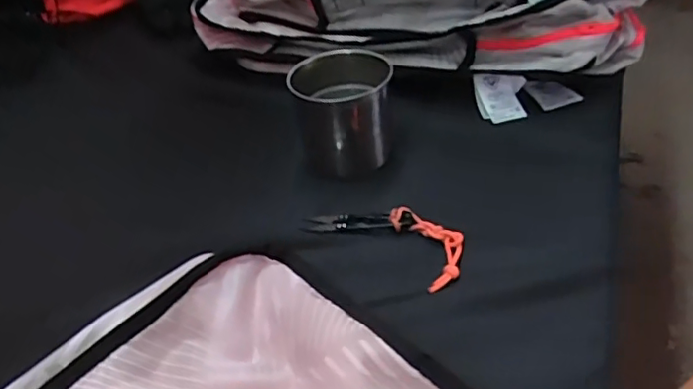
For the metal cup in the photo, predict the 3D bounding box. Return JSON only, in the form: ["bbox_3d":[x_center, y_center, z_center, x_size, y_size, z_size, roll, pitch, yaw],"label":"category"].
[{"bbox_3d":[-0.002,-0.083,0.610,0.099,0.106,0.099,-5,39,4],"label":"metal cup"}]

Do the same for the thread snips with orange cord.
[{"bbox_3d":[0.031,0.033,0.512,0.151,0.013,0.061,20,46,30],"label":"thread snips with orange cord"}]

